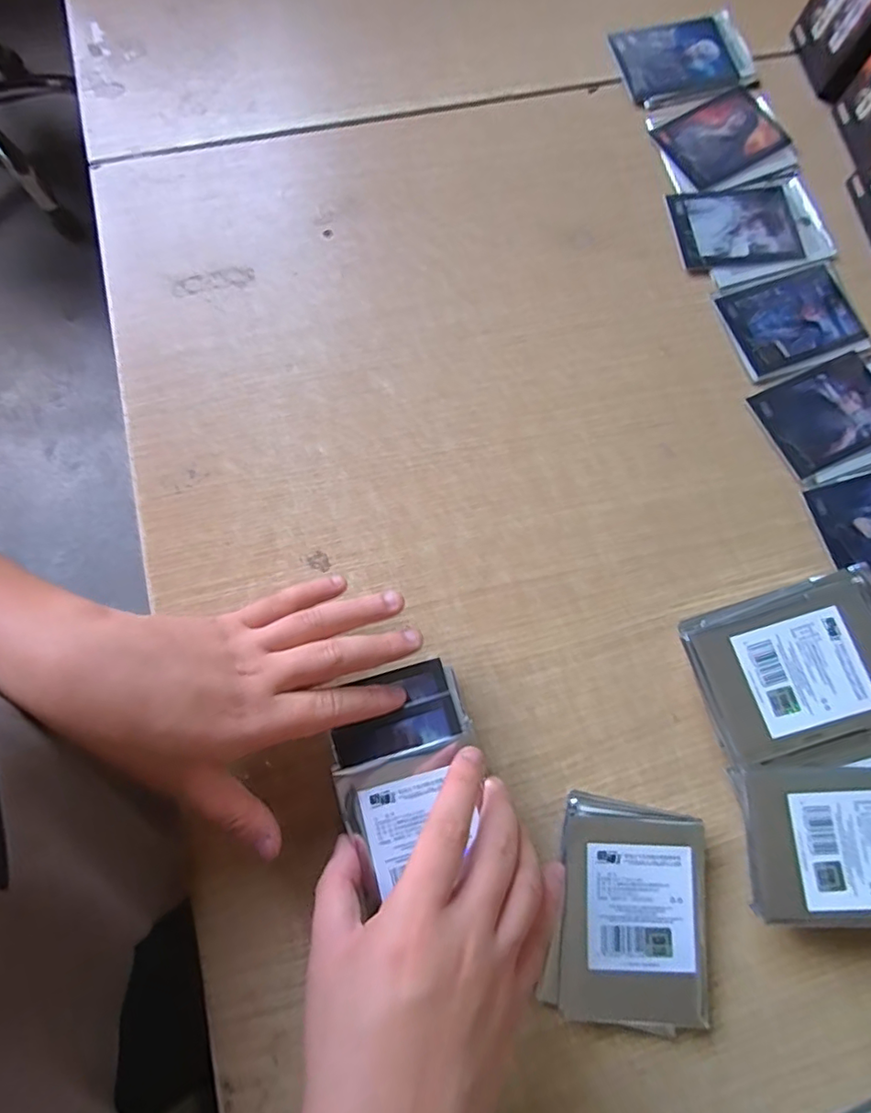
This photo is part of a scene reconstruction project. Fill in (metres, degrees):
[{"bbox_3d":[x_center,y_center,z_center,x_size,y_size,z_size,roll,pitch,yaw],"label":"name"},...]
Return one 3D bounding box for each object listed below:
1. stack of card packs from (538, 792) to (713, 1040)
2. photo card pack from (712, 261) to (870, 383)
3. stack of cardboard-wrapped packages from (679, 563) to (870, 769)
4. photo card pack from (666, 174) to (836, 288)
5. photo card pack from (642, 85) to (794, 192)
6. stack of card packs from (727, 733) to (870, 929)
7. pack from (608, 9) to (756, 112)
[{"bbox_3d":[0.115,0.204,0.317,0.091,0.016,0.113,10,77,1],"label":"stack of card packs"},{"bbox_3d":[0.272,-0.179,0.420,0.105,0.004,0.077,-18,79,-6],"label":"photo card pack"},{"bbox_3d":[0.220,0.066,0.339,0.123,0.043,0.089,-18,78,-5],"label":"stack of cardboard-wrapped packages"},{"bbox_3d":[0.248,-0.257,0.435,0.122,0.004,0.082,-15,78,-5],"label":"photo card pack"},{"bbox_3d":[0.235,-0.338,0.452,0.109,0.004,0.083,-23,79,-7],"label":"photo card pack"},{"bbox_3d":[0.236,0.155,0.322,0.115,0.039,0.097,-5,78,-3],"label":"stack of card packs"},{"bbox_3d":[0.211,-0.421,0.471,0.110,0.007,0.079,-19,79,-6],"label":"pack"}]

